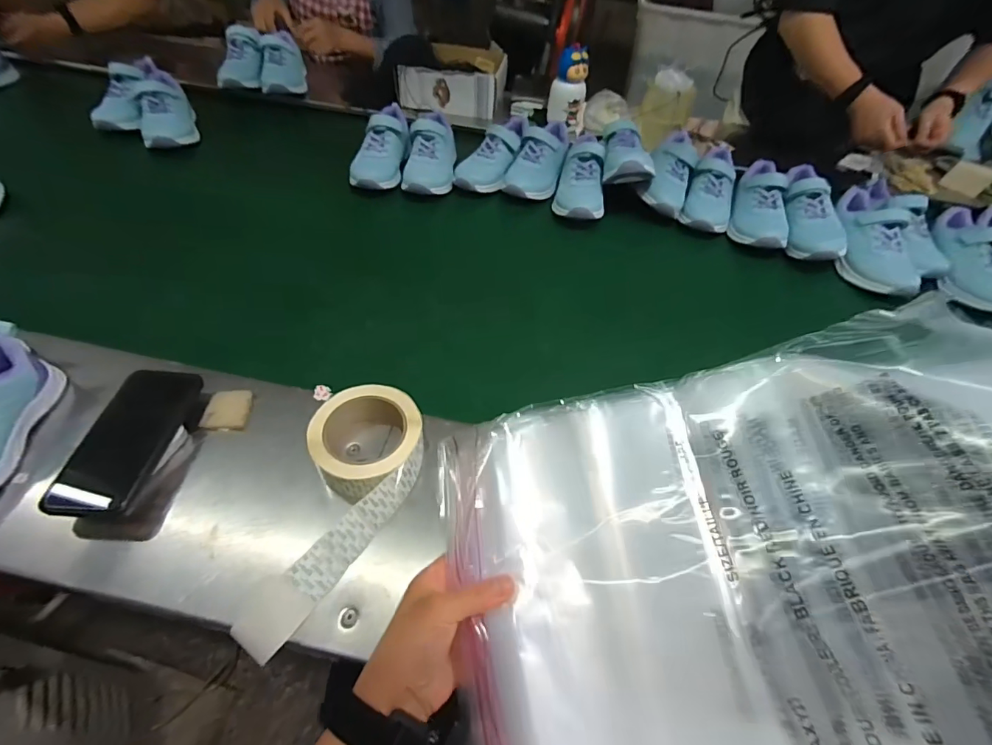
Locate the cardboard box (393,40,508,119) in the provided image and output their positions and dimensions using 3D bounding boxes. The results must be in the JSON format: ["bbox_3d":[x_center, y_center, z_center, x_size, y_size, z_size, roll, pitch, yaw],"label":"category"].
[{"bbox_3d":[-0.094,-0.699,1.085,0.234,0.085,0.252,8,51,2],"label":"cardboard box"}]

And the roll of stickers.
[{"bbox_3d":[-0.136,0.113,0.437,0.111,0.047,0.215,7,51,1],"label":"roll of stickers"}]

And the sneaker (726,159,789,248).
[{"bbox_3d":[0.491,-0.307,0.854,0.091,0.091,0.232,19,52,10],"label":"sneaker"}]

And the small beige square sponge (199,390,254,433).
[{"bbox_3d":[-0.294,0.041,0.502,0.041,0.011,0.053,1,51,-4],"label":"small beige square sponge"}]

